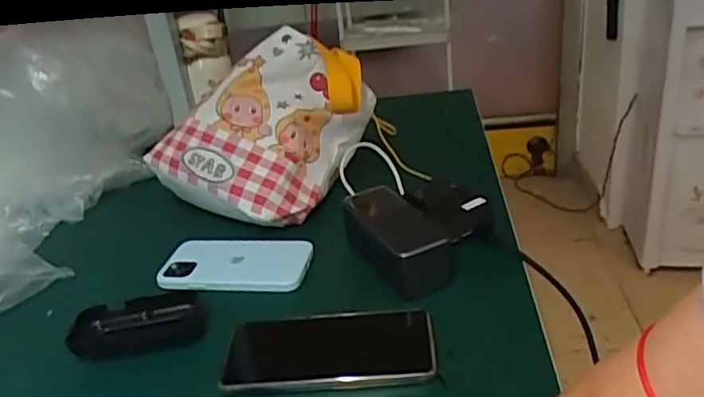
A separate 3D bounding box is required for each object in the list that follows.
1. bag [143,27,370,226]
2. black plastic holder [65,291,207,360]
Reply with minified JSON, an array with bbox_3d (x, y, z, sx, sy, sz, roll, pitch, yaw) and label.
[{"bbox_3d":[-0.101,-0.092,0.723,0.200,0.184,0.197,12,32,33],"label":"bag"},{"bbox_3d":[-0.187,0.110,0.541,0.108,0.024,0.052,-9,27,-5],"label":"black plastic holder"}]

